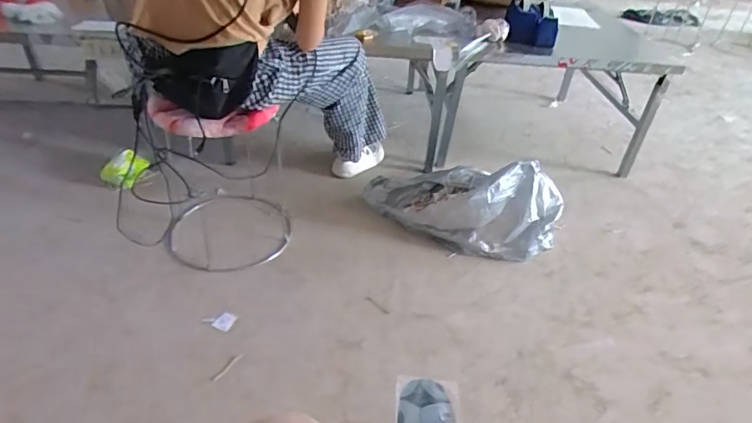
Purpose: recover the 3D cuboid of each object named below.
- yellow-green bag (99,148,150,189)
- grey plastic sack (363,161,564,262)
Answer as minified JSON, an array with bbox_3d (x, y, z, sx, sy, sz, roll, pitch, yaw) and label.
[{"bbox_3d":[-0.838,-0.134,1.615,0.147,0.103,0.118,21,40,20],"label":"yellow-green bag"},{"bbox_3d":[0.269,-0.054,1.530,0.598,0.225,0.310,7,37,3],"label":"grey plastic sack"}]

